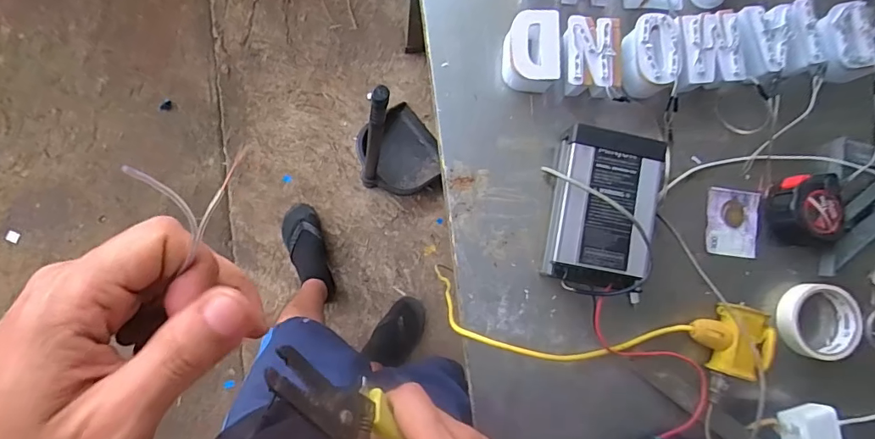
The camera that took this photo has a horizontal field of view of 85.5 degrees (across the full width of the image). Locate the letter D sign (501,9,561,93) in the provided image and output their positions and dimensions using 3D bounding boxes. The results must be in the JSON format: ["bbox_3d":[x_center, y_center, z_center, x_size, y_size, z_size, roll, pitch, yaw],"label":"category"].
[{"bbox_3d":[0.111,-0.198,0.569,0.066,0.039,0.095,6,87,-4],"label":"letter D sign"}]

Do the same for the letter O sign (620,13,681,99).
[{"bbox_3d":[0.261,-0.200,0.579,0.062,0.039,0.095,9,86,-4],"label":"letter O sign"}]

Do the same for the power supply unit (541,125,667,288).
[{"bbox_3d":[0.193,-0.014,0.549,0.118,0.048,0.190,9,86,-4],"label":"power supply unit"}]

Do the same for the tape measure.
[{"bbox_3d":[0.469,-0.012,0.602,0.090,0.047,0.090,2,87,-3],"label":"tape measure"}]

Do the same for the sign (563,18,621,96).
[{"bbox_3d":[0.183,-0.193,0.571,0.069,0.044,0.091,5,87,-4],"label":"sign"}]

